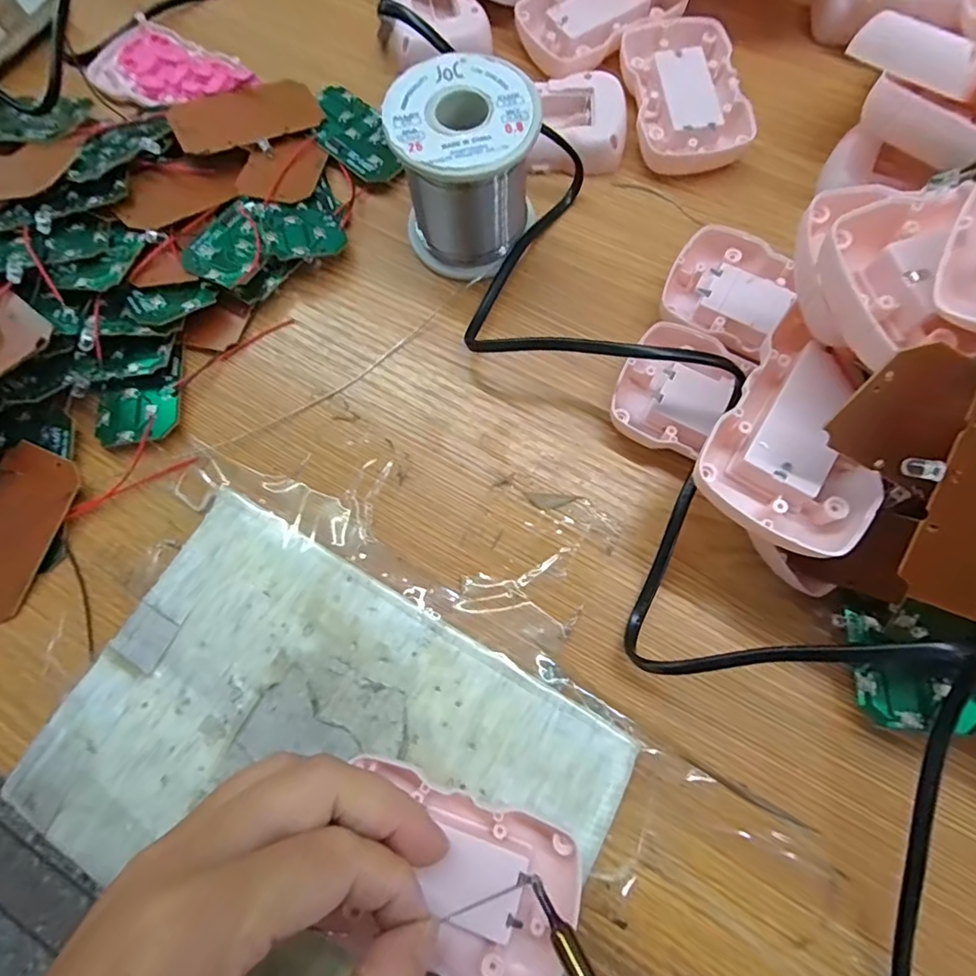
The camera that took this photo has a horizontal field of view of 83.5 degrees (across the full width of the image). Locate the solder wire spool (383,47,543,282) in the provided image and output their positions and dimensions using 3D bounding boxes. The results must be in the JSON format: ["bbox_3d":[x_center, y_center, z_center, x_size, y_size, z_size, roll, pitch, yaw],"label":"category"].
[{"bbox_3d":[-0.010,-0.142,0.247,0.059,0.063,0.059,-7,74,1],"label":"solder wire spool"}]

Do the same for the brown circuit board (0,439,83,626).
[{"bbox_3d":[-0.206,0.020,0.235,0.038,0.004,0.075,23,86,8],"label":"brown circuit board"}]

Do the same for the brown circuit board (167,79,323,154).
[{"bbox_3d":[-0.127,-0.196,0.288,0.074,0.004,0.042,-25,74,-14],"label":"brown circuit board"}]

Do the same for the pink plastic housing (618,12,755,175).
[{"bbox_3d":[0.101,-0.205,0.285,0.056,0.017,0.088,-5,74,1],"label":"pink plastic housing"}]

